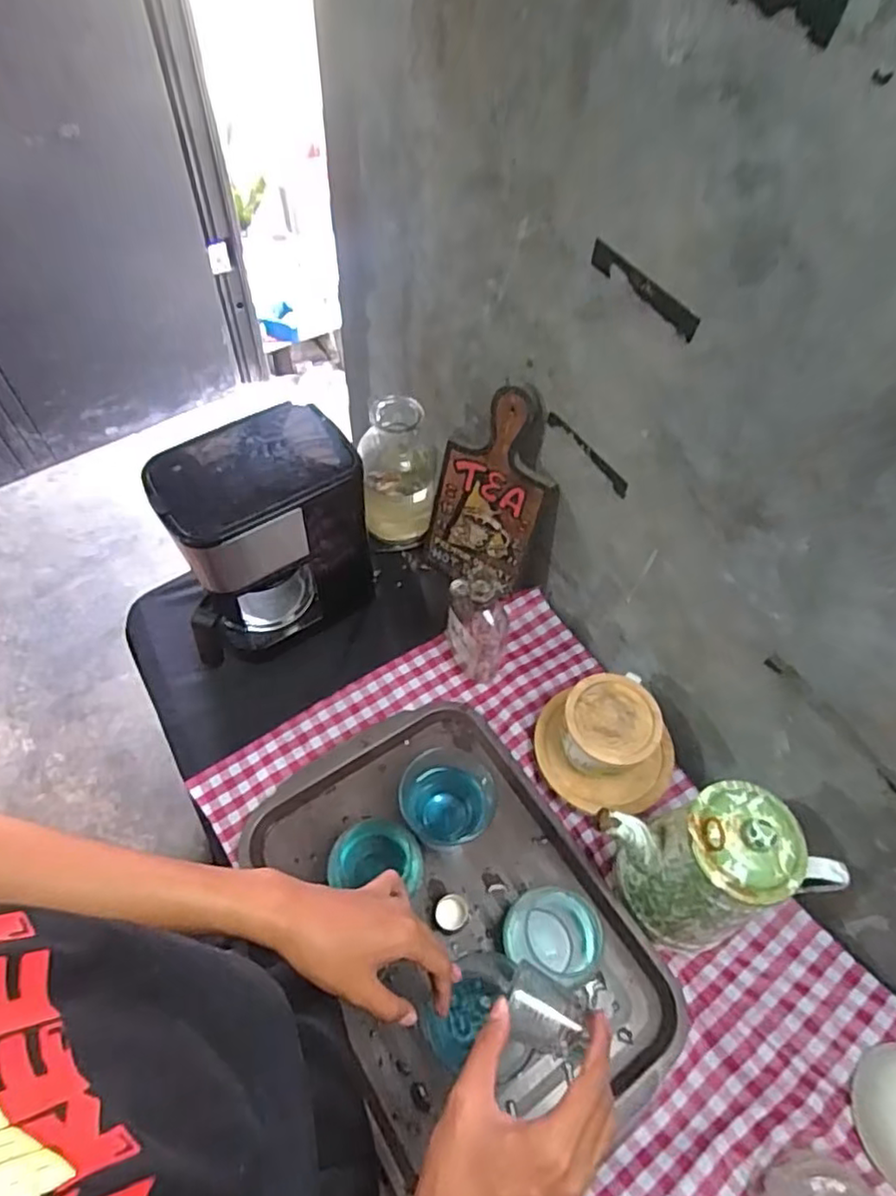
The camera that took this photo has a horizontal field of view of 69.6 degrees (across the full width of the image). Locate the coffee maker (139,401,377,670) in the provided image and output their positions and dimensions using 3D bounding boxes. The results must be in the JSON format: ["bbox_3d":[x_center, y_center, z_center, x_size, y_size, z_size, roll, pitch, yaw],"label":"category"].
[{"bbox_3d":[-0.200,-0.061,0.747,0.229,0.261,0.125,-26,63,-19],"label":"coffee maker"}]

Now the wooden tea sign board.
[{"bbox_3d":[0.050,-0.123,0.794,0.128,0.272,0.007,26,44,14],"label":"wooden tea sign board"}]

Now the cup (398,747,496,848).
[{"bbox_3d":[-0.001,0.213,0.689,0.098,0.068,0.083,10,57,2],"label":"cup"}]

